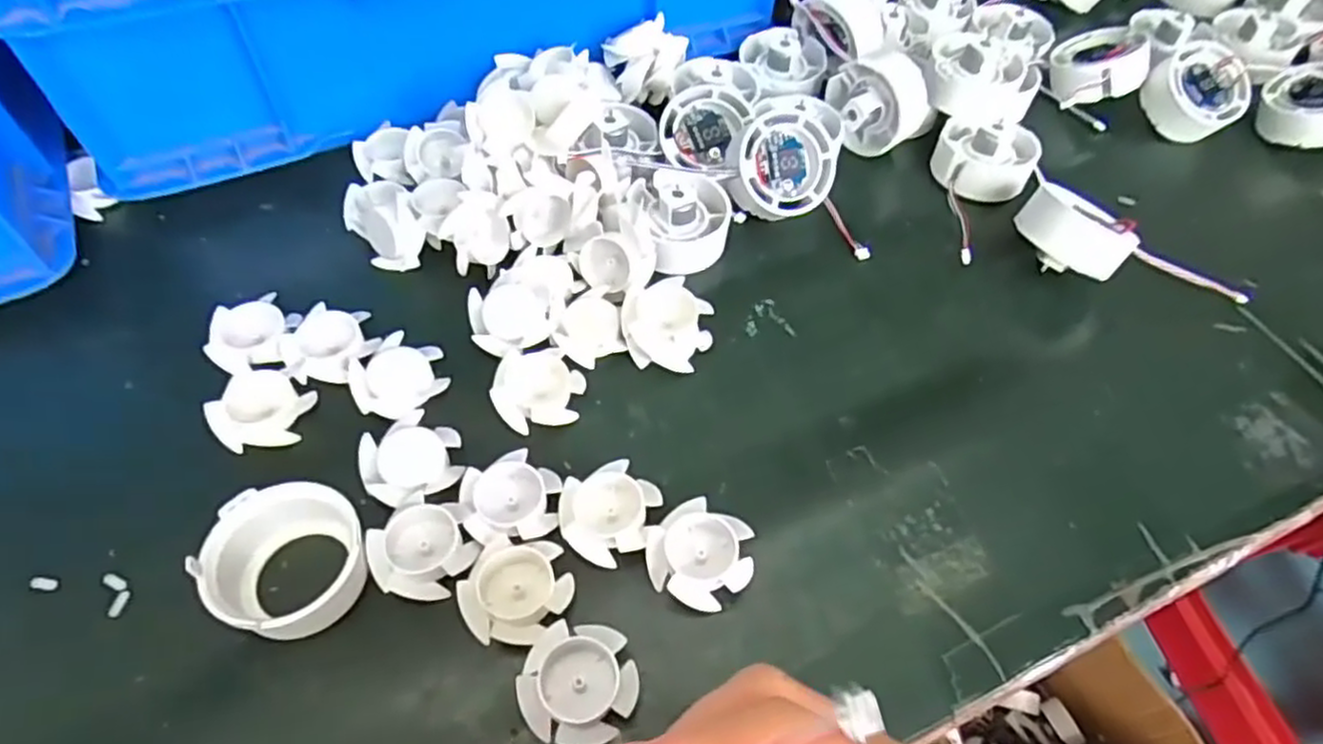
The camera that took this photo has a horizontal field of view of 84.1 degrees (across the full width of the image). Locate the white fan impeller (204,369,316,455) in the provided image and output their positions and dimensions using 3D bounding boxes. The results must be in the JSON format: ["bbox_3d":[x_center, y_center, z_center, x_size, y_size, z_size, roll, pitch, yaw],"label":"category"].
[{"bbox_3d":[-0.174,0.015,0.320,0.038,0.014,0.035,-8,57,-9],"label":"white fan impeller"}]

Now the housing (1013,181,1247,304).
[{"bbox_3d":[0.243,-0.067,0.385,0.113,0.034,0.051,16,53,-6],"label":"housing"}]

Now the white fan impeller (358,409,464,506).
[{"bbox_3d":[-0.105,0.035,0.308,0.039,0.009,0.039,-18,59,-15],"label":"white fan impeller"}]

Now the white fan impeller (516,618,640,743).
[{"bbox_3d":[-0.029,0.109,0.259,0.040,0.013,0.040,2,56,-3],"label":"white fan impeller"}]

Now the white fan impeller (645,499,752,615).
[{"bbox_3d":[0.017,0.071,0.288,0.042,0.015,0.039,2,56,-3],"label":"white fan impeller"}]

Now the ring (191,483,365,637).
[{"bbox_3d":[-0.140,0.070,0.273,0.051,0.027,0.051,2,56,-3],"label":"ring"}]

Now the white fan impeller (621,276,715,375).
[{"bbox_3d":[0.002,-0.021,0.345,0.035,0.027,0.036,2,56,-3],"label":"white fan impeller"}]

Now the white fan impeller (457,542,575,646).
[{"bbox_3d":[-0.055,0.083,0.276,0.040,0.012,0.037,0,56,-4],"label":"white fan impeller"}]

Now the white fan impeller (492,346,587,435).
[{"bbox_3d":[-0.056,0.007,0.332,0.040,0.013,0.035,-14,58,-13],"label":"white fan impeller"}]

